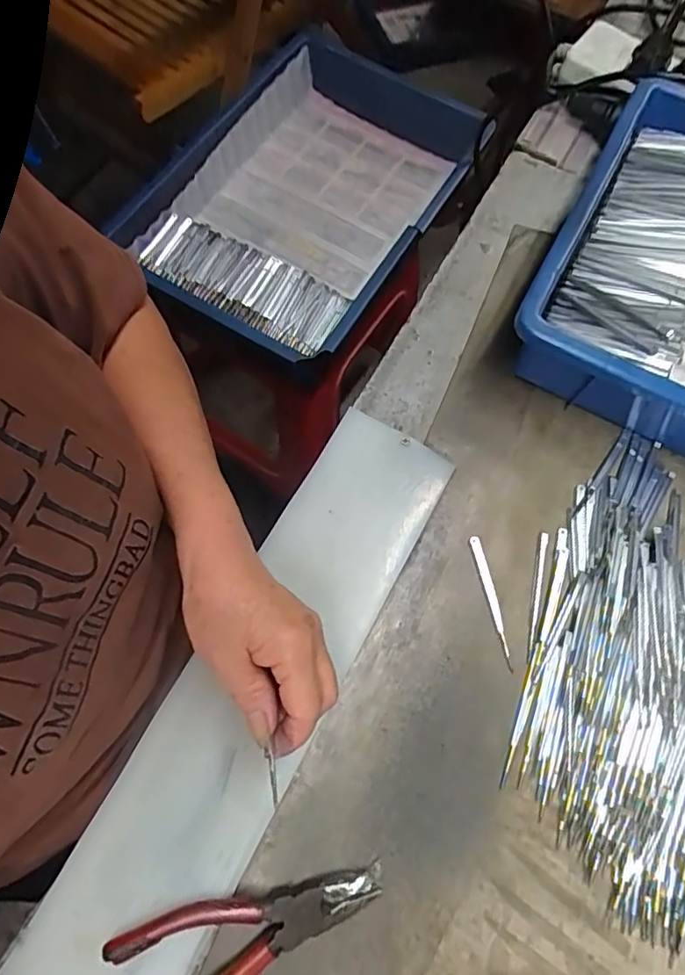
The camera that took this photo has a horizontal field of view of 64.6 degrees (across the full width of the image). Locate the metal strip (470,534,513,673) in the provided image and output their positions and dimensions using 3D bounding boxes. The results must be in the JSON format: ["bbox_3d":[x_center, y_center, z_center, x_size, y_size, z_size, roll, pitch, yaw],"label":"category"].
[{"bbox_3d":[0.107,0.080,0.383,0.008,0.004,0.093,-16,75,5],"label":"metal strip"}]

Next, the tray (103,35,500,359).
[{"bbox_3d":[-0.044,-0.337,0.658,0.279,0.090,0.402,32,73,9],"label":"tray"}]

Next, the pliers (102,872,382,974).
[{"bbox_3d":[-0.053,0.249,0.304,0.146,0.023,0.047,-17,72,-7],"label":"pliers"}]

